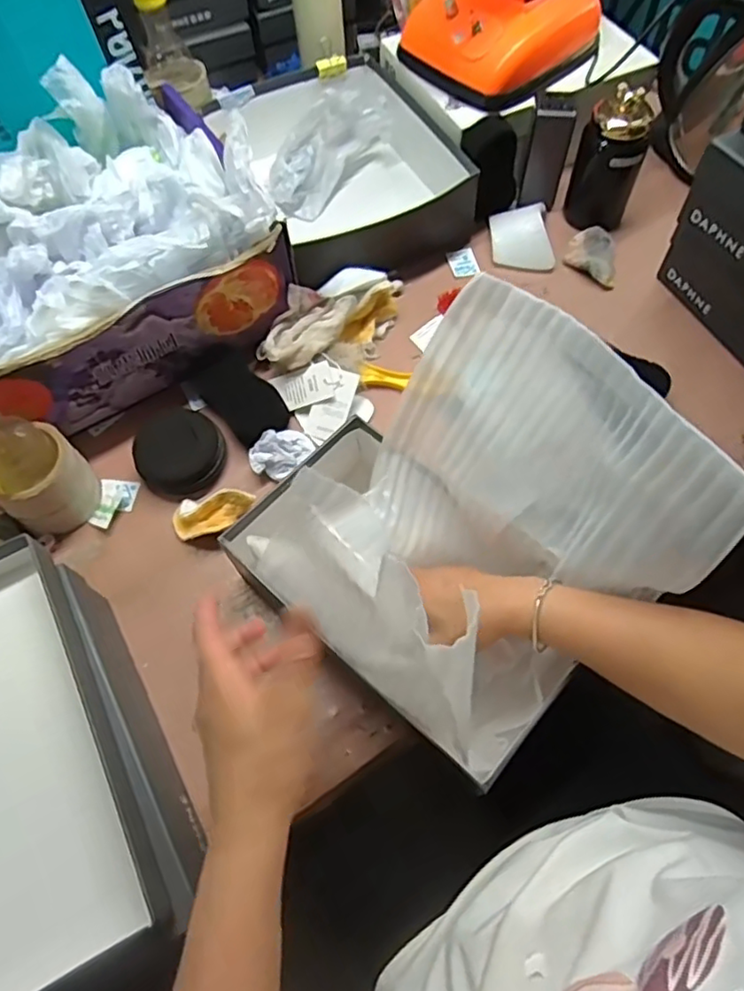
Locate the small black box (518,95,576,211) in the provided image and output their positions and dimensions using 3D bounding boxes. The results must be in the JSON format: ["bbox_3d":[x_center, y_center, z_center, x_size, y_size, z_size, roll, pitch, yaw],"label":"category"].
[{"bbox_3d":[0.218,-0.428,0.774,0.048,0.117,0.050,13,64,8],"label":"small black box"}]

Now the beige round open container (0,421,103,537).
[{"bbox_3d":[-0.331,-0.014,0.625,0.082,0.078,0.089,36,70,18],"label":"beige round open container"}]

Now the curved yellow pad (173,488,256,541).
[{"bbox_3d":[-0.164,0.016,0.627,0.085,0.022,0.043,-20,64,7],"label":"curved yellow pad"}]

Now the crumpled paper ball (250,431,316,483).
[{"bbox_3d":[-0.095,-0.047,0.654,0.065,0.029,0.047,-38,68,-16],"label":"crumpled paper ball"}]

